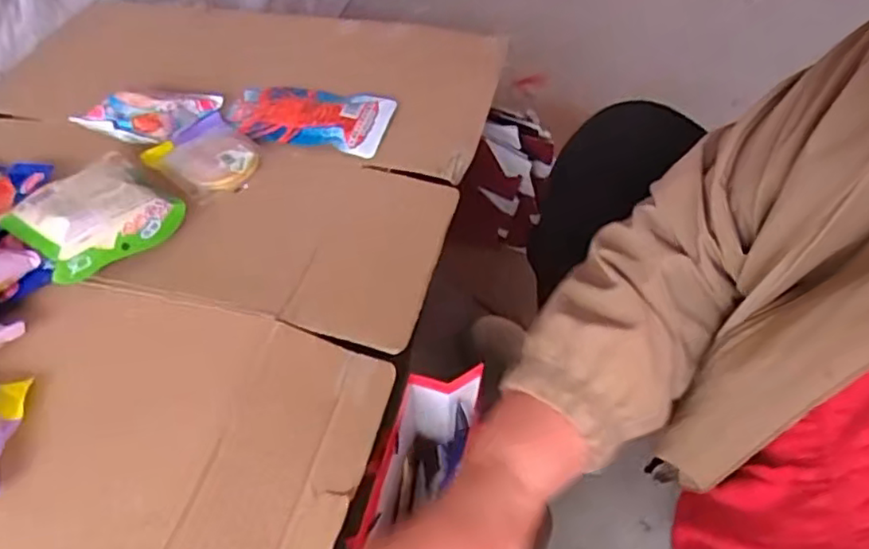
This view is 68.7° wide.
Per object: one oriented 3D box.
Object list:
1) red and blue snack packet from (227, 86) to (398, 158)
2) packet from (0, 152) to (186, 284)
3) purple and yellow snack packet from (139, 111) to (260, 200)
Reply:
[{"bbox_3d":[-0.147,-0.187,0.732,0.192,0.015,0.094,11,52,10],"label":"red and blue snack packet"},{"bbox_3d":[-0.326,-0.061,0.604,0.124,0.044,0.124,35,60,26],"label":"packet"},{"bbox_3d":[-0.243,-0.130,0.688,0.110,0.019,0.099,34,60,25],"label":"purple and yellow snack packet"}]

